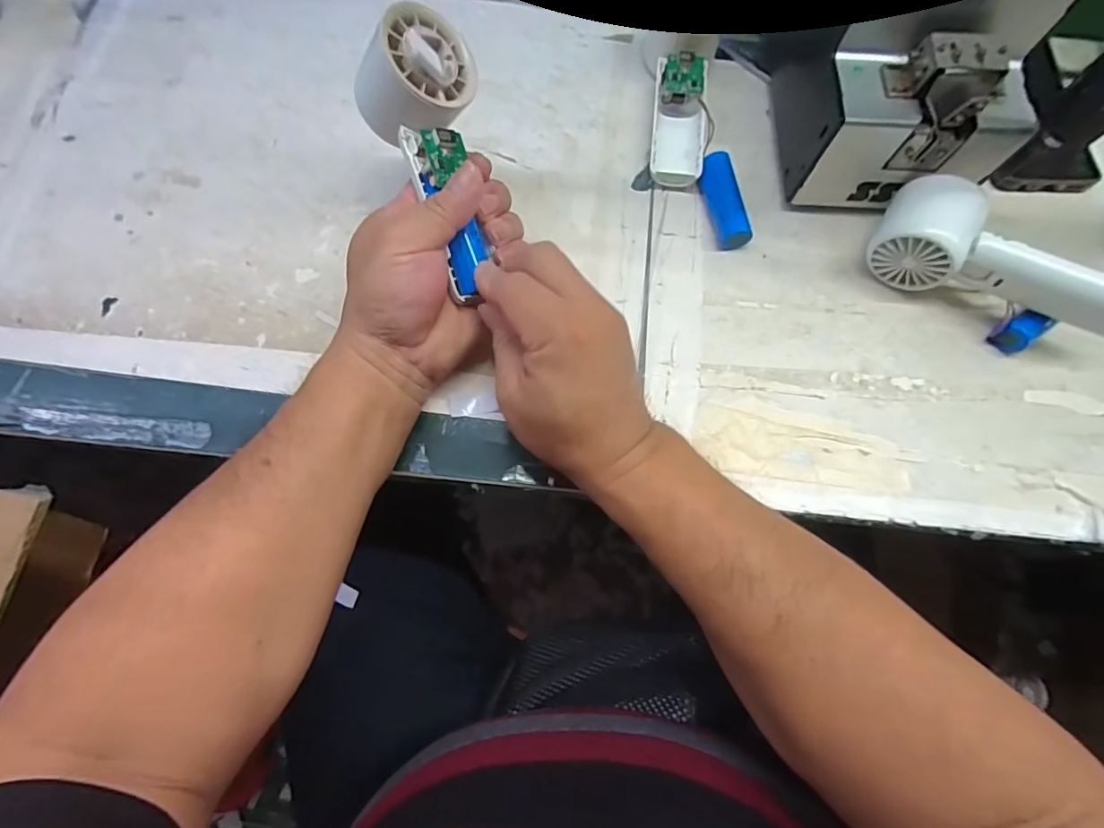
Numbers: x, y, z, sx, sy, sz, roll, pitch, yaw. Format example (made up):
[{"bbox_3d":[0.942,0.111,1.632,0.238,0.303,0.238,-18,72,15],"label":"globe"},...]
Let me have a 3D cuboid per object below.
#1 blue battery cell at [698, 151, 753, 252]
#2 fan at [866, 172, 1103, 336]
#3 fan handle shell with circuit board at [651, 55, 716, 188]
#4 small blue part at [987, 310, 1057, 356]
[{"bbox_3d":[0.126,-0.154,0.381,0.024,0.019,0.074,-7,74,-4],"label":"blue battery cell"},{"bbox_3d":[0.295,-0.100,0.345,0.150,0.060,0.059,31,75,7],"label":"fan"},{"bbox_3d":[0.098,-0.220,0.395,0.043,0.026,0.095,4,86,0],"label":"fan handle shell with circuit board"},{"bbox_3d":[0.317,-0.056,0.352,0.025,0.024,0.020,-31,77,-10],"label":"small blue part"}]

